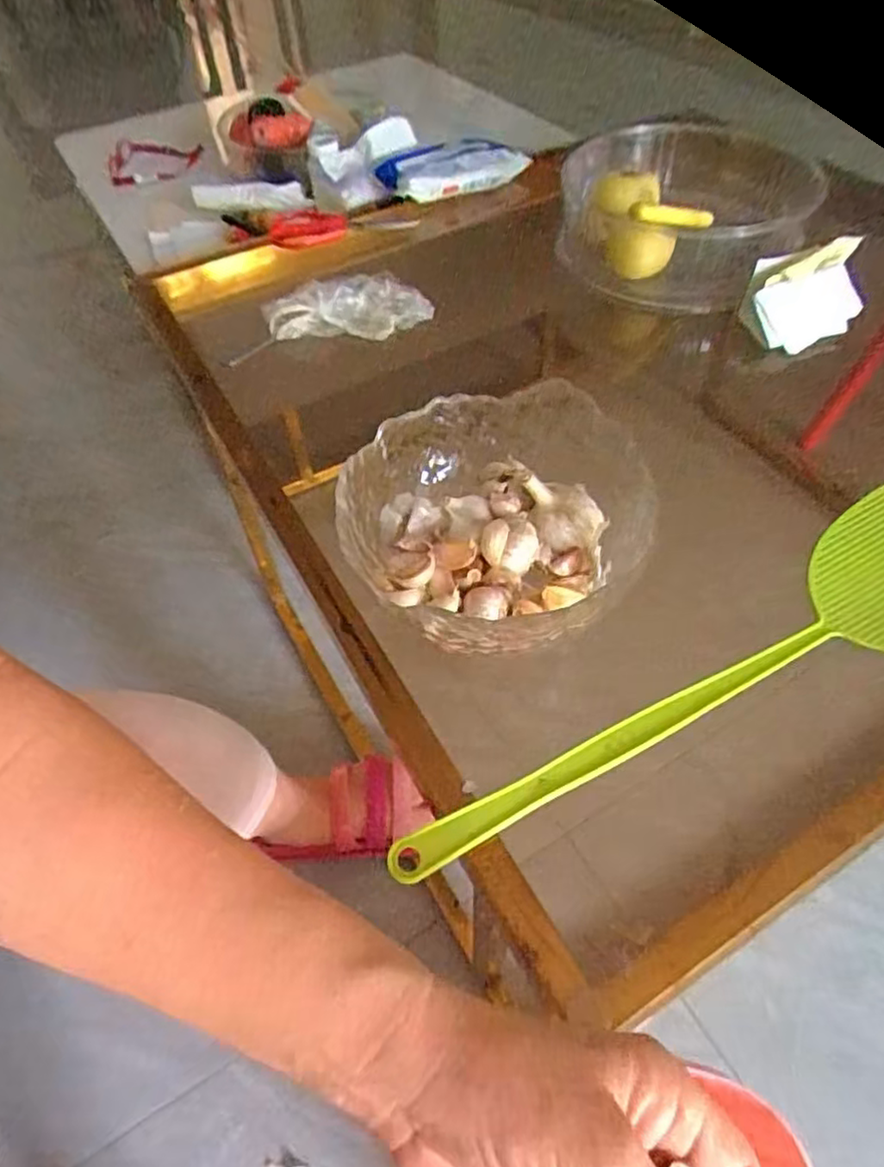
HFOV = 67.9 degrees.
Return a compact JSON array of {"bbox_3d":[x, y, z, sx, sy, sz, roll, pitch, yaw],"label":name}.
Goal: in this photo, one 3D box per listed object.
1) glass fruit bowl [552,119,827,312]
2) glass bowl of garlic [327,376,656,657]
[{"bbox_3d":[0.239,-0.389,0.674,0.226,0.088,0.260,12,55,14],"label":"glass fruit bowl"},{"bbox_3d":[0.036,-0.040,0.413,0.184,0.066,0.185,-3,53,4],"label":"glass bowl of garlic"}]

